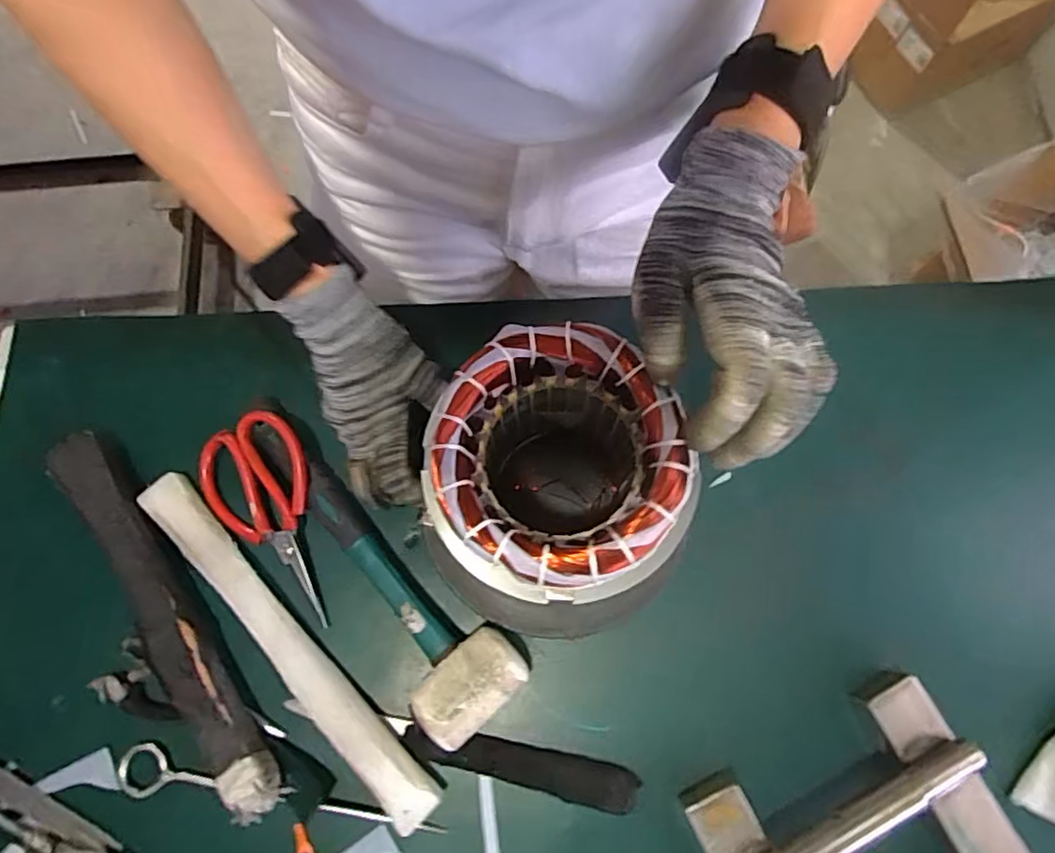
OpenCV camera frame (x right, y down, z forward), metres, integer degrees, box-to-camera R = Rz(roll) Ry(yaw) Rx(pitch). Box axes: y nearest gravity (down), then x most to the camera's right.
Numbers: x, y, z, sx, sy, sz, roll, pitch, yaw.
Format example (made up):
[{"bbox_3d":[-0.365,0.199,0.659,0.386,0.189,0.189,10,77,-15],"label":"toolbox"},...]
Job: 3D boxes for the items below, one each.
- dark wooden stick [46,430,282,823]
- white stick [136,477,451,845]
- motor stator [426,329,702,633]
[{"bbox_3d":[-0.257,0.130,0.423,0.046,0.031,0.290,-33,76,-10],"label":"dark wooden stick"},{"bbox_3d":[-0.172,0.149,0.430,0.032,0.030,0.299,-43,78,-13],"label":"white stick"},{"bbox_3d":[0.011,0.034,0.372,0.127,0.156,0.127,7,73,2],"label":"motor stator"}]

